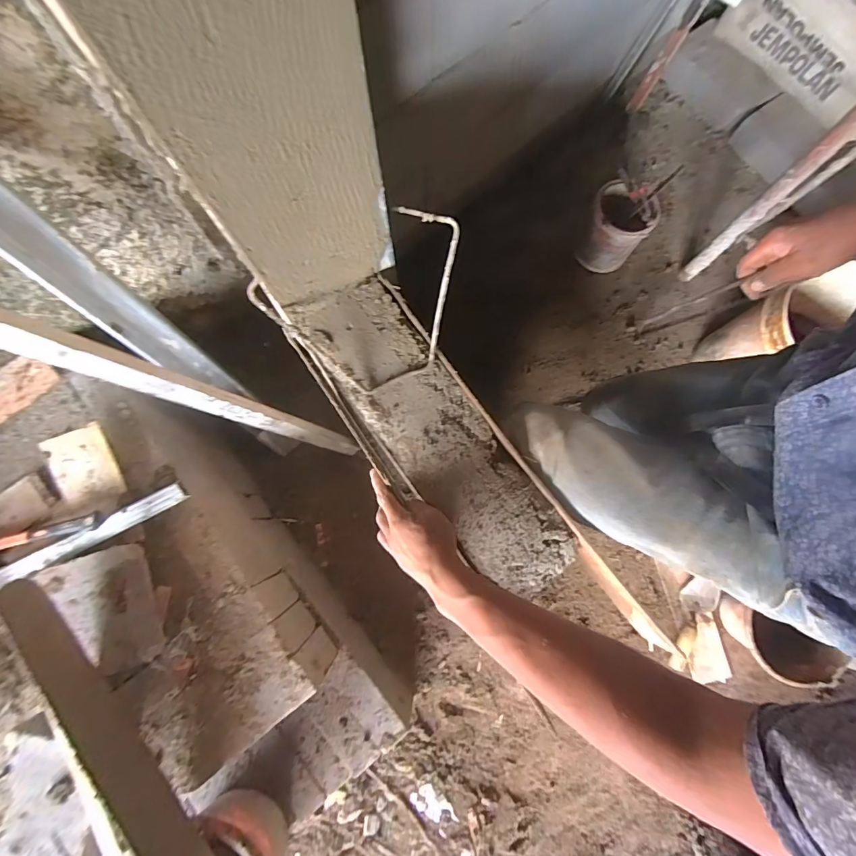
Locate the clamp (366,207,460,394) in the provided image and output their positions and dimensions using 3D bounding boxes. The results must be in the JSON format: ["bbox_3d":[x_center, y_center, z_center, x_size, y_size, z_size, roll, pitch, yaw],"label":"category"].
[{"bbox_3d":[-0.019,-0.163,0.562,0.088,0.010,0.244,9,93,-4],"label":"clamp"}]

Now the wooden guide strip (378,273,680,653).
[{"bbox_3d":[0.114,0.036,0.568,0.027,0.051,0.604,-36,81,-7],"label":"wooden guide strip"}]

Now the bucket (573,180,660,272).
[{"bbox_3d":[0.562,-0.601,1.267,0.169,0.228,0.185,0,79,0],"label":"bucket"}]

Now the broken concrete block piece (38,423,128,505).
[{"bbox_3d":[-0.641,0.072,0.784,0.102,0.023,0.133,-21,96,-17],"label":"broken concrete block piece"}]

